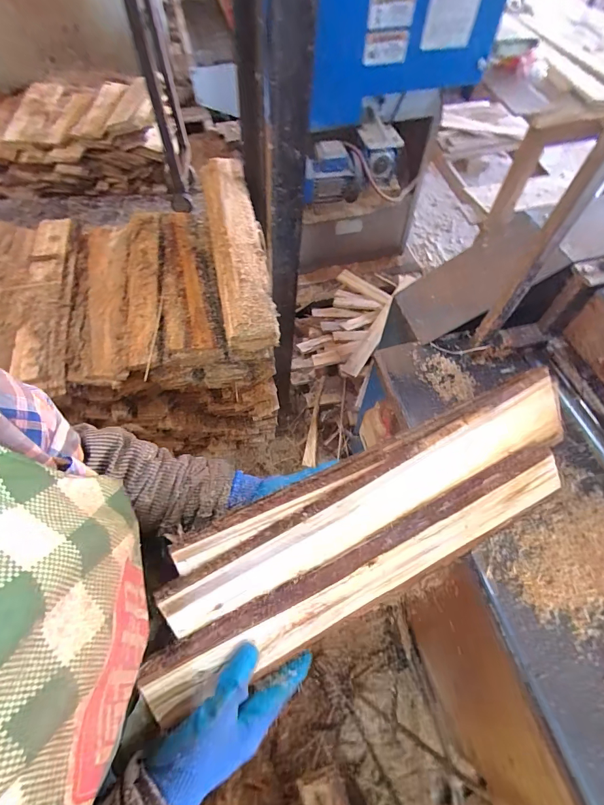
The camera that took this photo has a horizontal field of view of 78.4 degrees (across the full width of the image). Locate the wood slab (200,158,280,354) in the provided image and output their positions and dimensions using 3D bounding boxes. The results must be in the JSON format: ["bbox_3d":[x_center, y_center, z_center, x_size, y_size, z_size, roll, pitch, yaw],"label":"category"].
[{"bbox_3d":[-0.150,-0.363,0.830,0.104,0.073,0.552,-11,61,-6],"label":"wood slab"}]

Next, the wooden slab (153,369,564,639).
[{"bbox_3d":[0.108,0.098,0.445,0.510,0.050,0.093,-25,100,-14],"label":"wooden slab"}]

